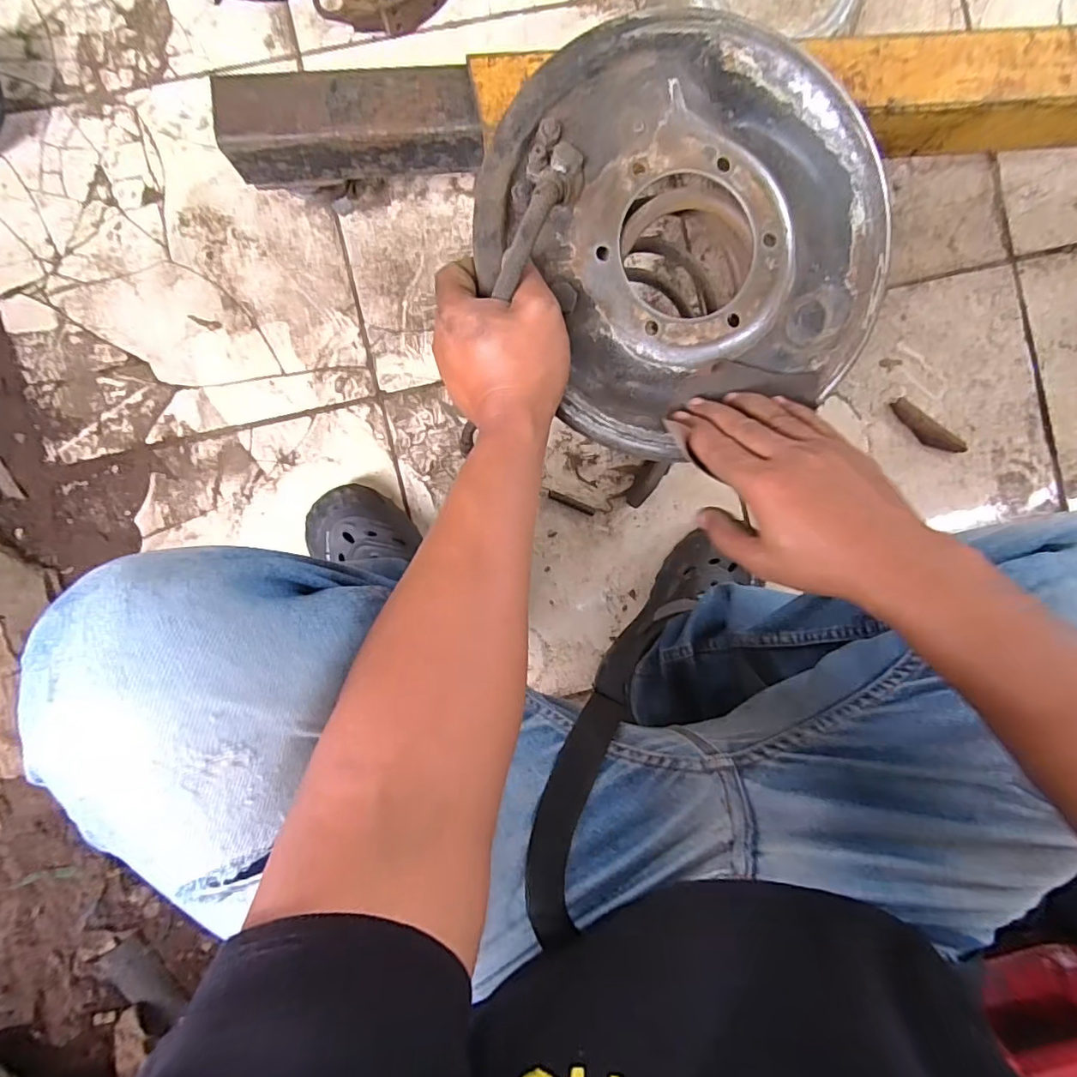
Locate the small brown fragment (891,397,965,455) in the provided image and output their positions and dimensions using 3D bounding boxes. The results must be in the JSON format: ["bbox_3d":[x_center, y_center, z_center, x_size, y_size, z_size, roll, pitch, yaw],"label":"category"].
[{"bbox_3d":[0.486,-0.137,0.689,0.105,0.013,0.026,38,92,-4],"label":"small brown fragment"}]

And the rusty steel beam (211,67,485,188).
[{"bbox_3d":[-0.171,-0.382,0.514,0.228,0.067,0.065,-5,92,-3],"label":"rusty steel beam"}]

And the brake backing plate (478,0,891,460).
[{"bbox_3d":[0.098,-0.192,0.348,0.249,0.066,0.247,-29,95,0],"label":"brake backing plate"}]

